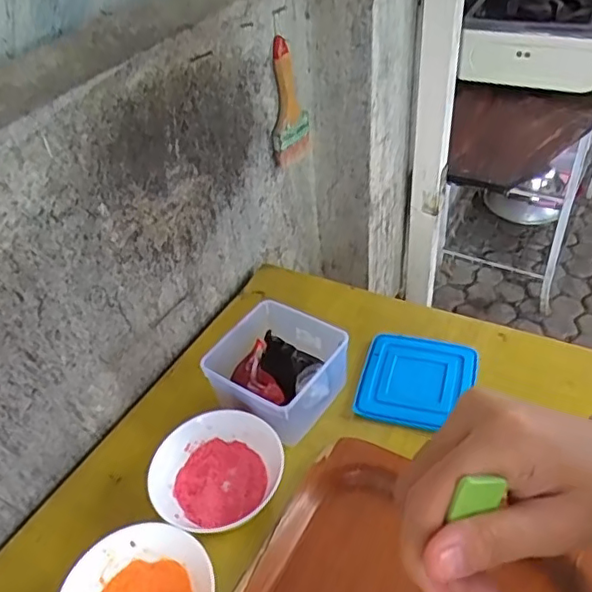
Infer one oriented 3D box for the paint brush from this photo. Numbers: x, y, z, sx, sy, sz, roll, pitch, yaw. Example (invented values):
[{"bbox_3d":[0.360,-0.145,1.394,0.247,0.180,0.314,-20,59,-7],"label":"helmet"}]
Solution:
[{"bbox_3d":[-0.006,-0.299,0.912,0.023,0.200,0.086,25,51,28],"label":"paint brush"}]

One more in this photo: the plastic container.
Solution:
[{"bbox_3d":[-0.022,0.094,0.725,0.144,0.082,0.136,21,49,27],"label":"plastic container"}]

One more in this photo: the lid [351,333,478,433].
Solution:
[{"bbox_3d":[0.153,0.108,0.745,0.137,0.022,0.132,8,44,15],"label":"lid"}]

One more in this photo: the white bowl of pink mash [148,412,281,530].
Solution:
[{"bbox_3d":[-0.092,0.194,0.654,0.133,0.050,0.140,-3,42,3],"label":"white bowl of pink mash"}]

